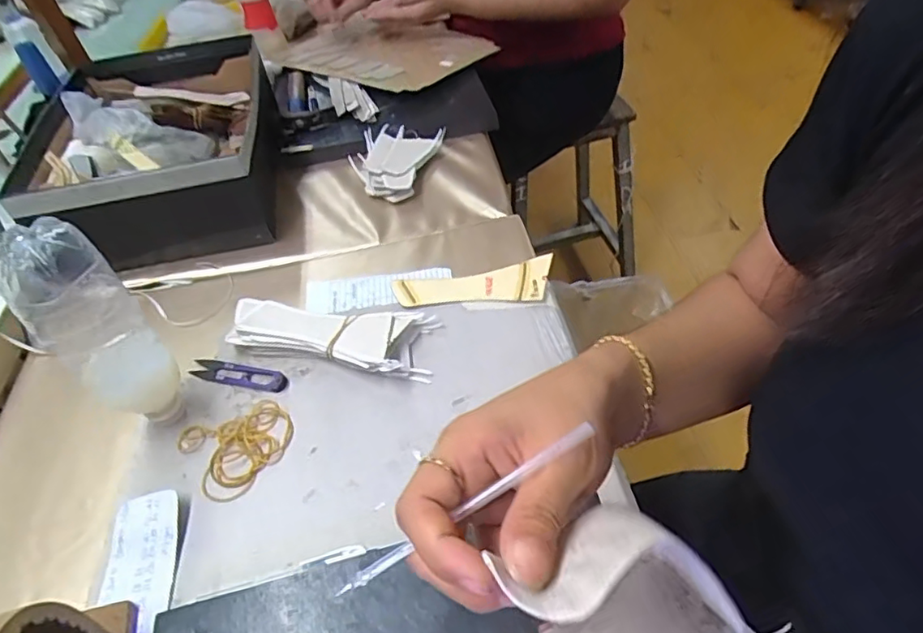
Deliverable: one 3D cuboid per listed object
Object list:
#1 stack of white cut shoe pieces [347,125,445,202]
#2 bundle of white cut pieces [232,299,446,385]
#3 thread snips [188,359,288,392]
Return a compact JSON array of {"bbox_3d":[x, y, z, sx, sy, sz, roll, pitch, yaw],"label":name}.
[{"bbox_3d":[-0.089,-0.197,0.755,0.096,0.032,0.123,10,49,17],"label":"stack of white cut shoe pieces"},{"bbox_3d":[-0.121,0.022,0.546,0.190,0.034,0.071,2,47,10],"label":"bundle of white cut pieces"},{"bbox_3d":[-0.207,0.051,0.547,0.101,0.007,0.024,8,49,15],"label":"thread snips"}]

